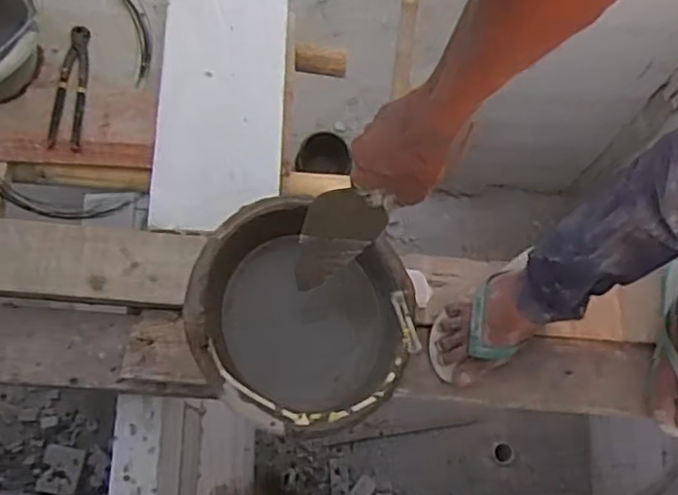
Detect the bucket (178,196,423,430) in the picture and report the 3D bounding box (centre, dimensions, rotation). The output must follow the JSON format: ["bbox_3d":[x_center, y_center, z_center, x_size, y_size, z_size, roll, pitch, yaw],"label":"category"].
[{"bbox_3d":[-0.059,0.104,0.920,0.275,0.219,0.263,1,72,-2],"label":"bucket"}]

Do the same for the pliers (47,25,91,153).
[{"bbox_3d":[-0.466,-0.276,1.181,0.048,0.030,0.224,0,72,-2],"label":"pliers"}]

